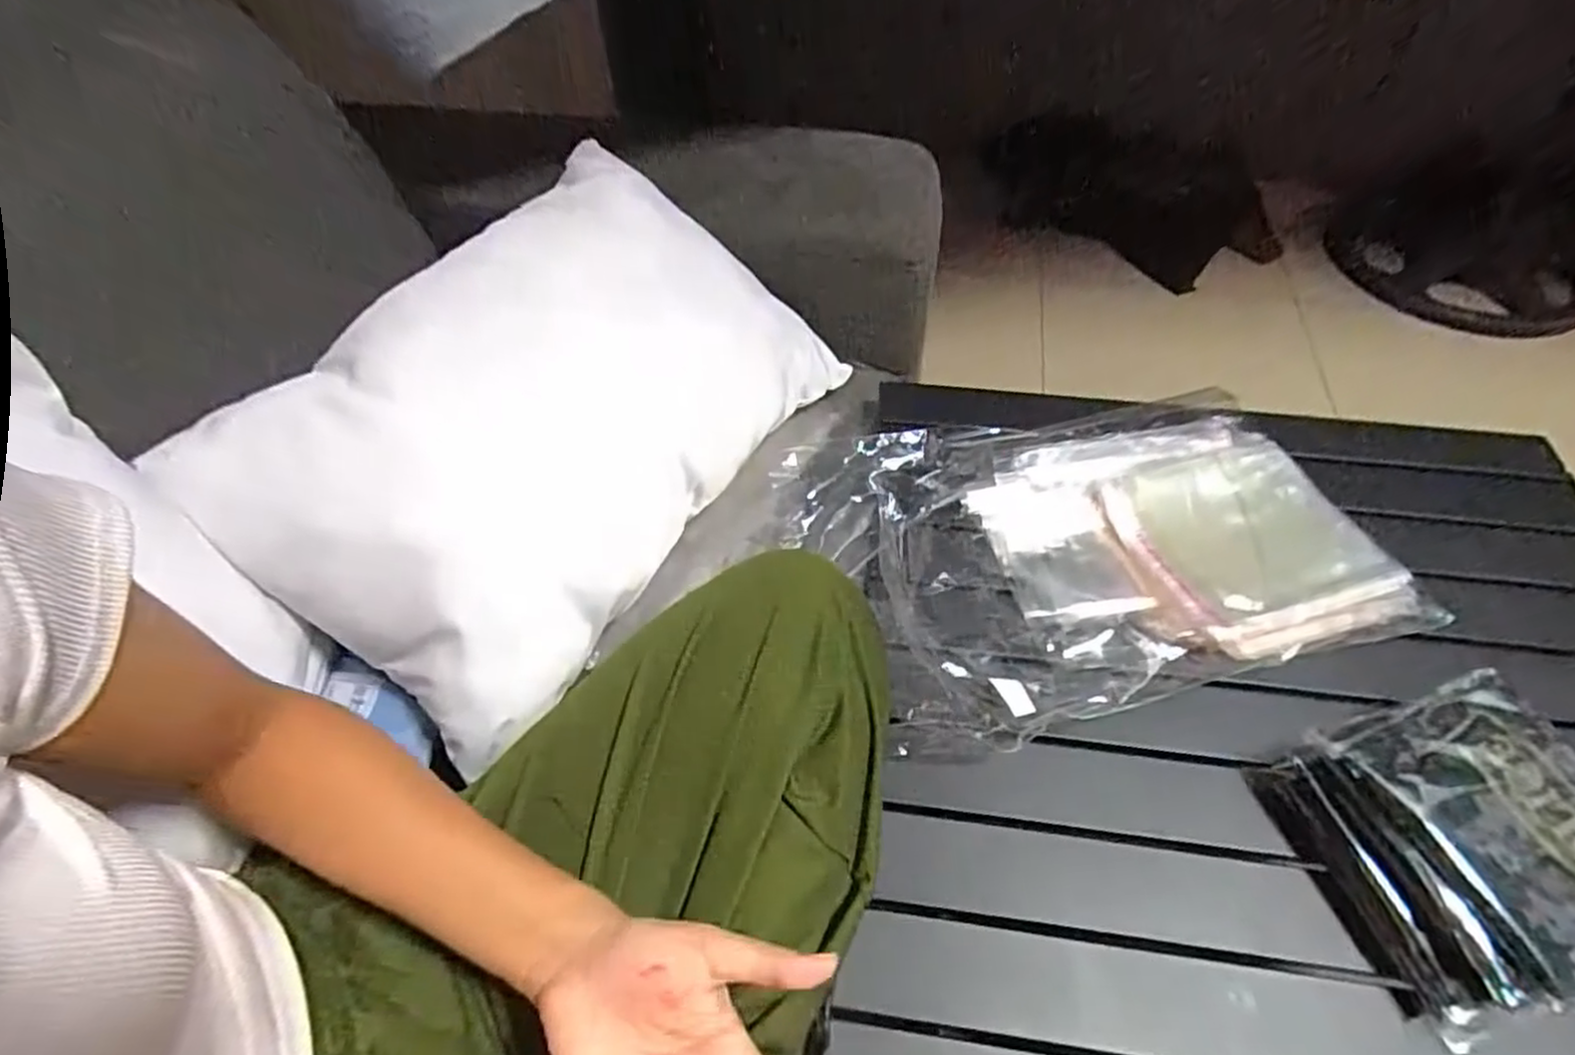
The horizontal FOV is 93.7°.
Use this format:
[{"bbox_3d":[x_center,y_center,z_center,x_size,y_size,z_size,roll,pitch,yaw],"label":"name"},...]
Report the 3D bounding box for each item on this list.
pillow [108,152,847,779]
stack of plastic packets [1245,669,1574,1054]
[{"bbox_3d":[-0.175,-0.091,0.578,0.281,0.120,0.456,43,57,-7],"label":"pillow"},{"bbox_3d":[0.390,0.181,0.427,0.146,0.069,0.150,-17,54,-12],"label":"stack of plastic packets"}]

